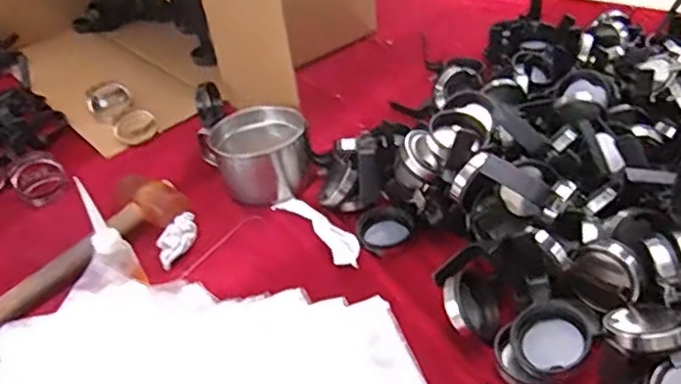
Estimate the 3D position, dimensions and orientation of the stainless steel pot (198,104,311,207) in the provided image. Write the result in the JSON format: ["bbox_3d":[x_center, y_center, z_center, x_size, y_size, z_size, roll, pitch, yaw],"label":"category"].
[{"bbox_3d":[-0.118,-0.049,0.868,0.145,0.088,0.125,-12,36,-8],"label":"stainless steel pot"}]

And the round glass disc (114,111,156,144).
[{"bbox_3d":[-0.346,-0.108,1.032,0.077,0.016,0.065,24,66,27],"label":"round glass disc"}]

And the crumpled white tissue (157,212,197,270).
[{"bbox_3d":[-0.205,0.056,0.782,0.030,0.028,0.086,7,47,16],"label":"crumpled white tissue"}]

